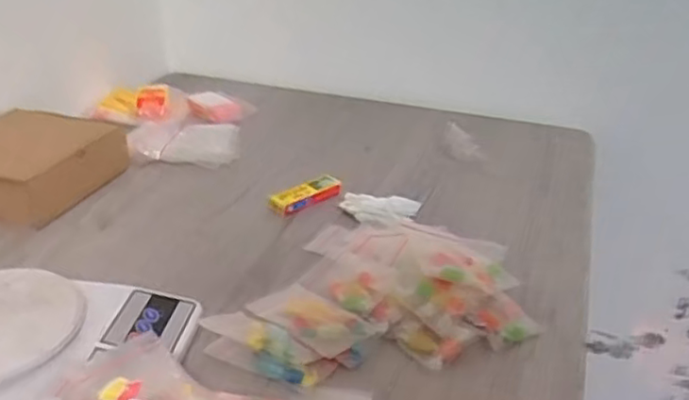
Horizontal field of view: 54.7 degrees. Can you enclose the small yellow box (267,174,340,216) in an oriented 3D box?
[{"bbox_3d":[-0.039,-0.006,0.714,0.083,0.017,0.030,-20,35,-34],"label":"small yellow box"}]

